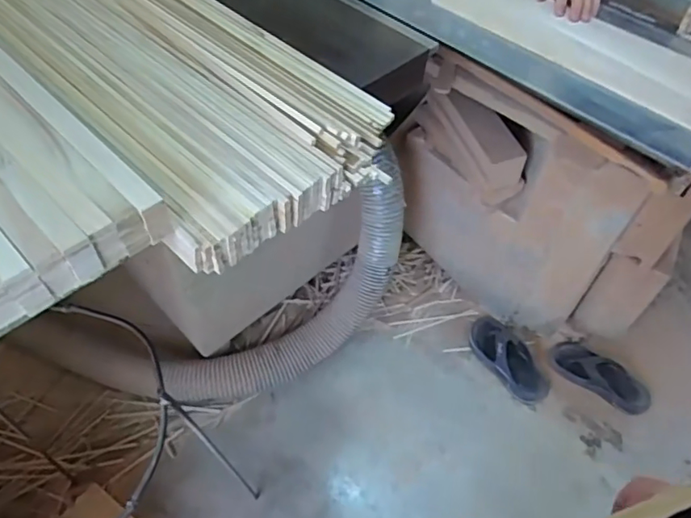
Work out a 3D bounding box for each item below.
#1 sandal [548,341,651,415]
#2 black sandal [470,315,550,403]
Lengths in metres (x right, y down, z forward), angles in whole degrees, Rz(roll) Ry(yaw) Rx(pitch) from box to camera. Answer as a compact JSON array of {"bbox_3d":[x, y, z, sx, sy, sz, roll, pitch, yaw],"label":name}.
[{"bbox_3d":[0.721,0.324,1.521,0.282,0.058,0.138,26,54,17],"label":"sandal"},{"bbox_3d":[0.459,0.286,1.548,0.125,0.053,0.289,-21,55,-19],"label":"black sandal"}]

